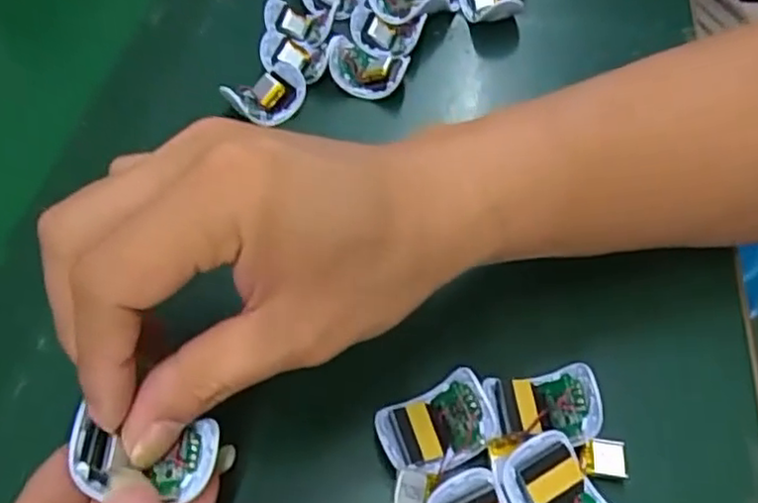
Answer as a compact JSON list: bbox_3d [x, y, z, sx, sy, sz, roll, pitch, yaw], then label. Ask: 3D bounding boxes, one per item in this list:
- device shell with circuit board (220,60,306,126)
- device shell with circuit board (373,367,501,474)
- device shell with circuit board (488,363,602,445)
[{"bbox_3d":[-0.060,-0.086,0.361,0.046,0.022,0.030,-33,60,-21],"label":"device shell with circuit board"},{"bbox_3d":[0.020,0.063,0.252,0.040,0.020,0.029,-16,55,-11],"label":"device shell with circuit board"},{"bbox_3d":[0.061,0.058,0.257,0.039,0.017,0.027,-2,54,-1],"label":"device shell with circuit board"}]

